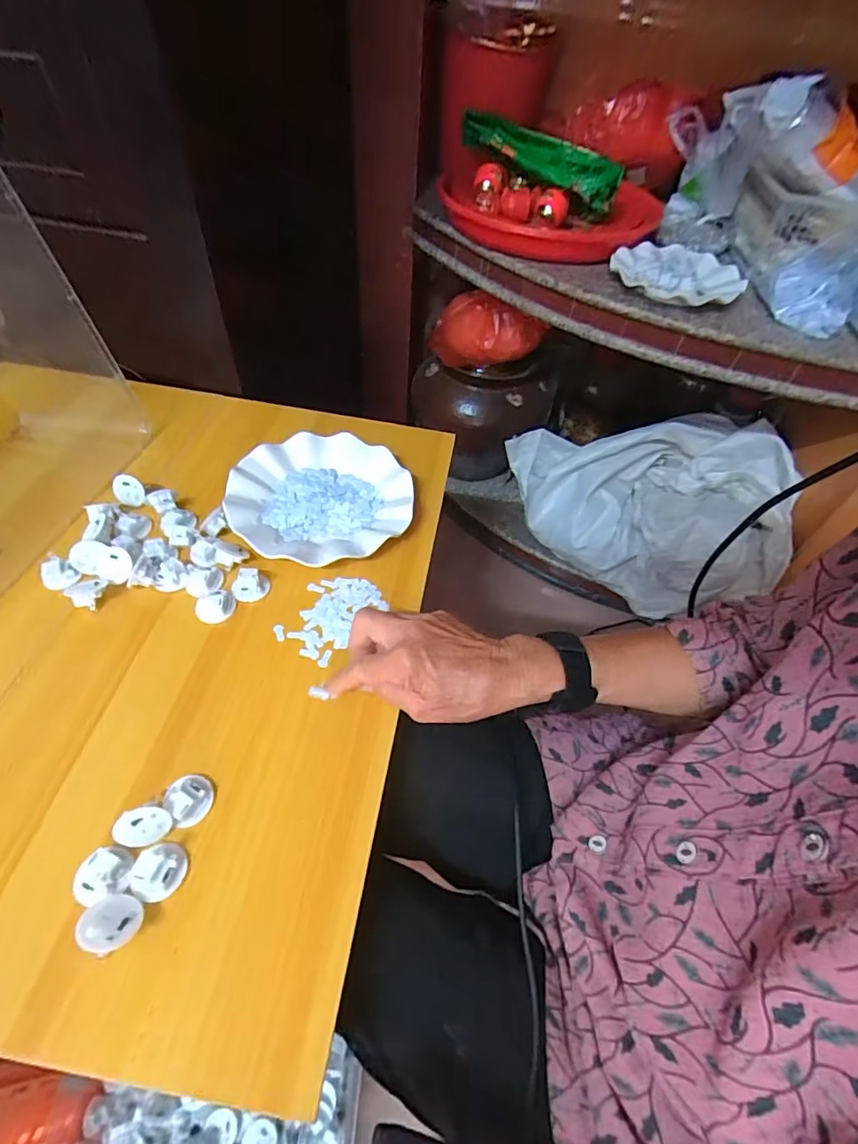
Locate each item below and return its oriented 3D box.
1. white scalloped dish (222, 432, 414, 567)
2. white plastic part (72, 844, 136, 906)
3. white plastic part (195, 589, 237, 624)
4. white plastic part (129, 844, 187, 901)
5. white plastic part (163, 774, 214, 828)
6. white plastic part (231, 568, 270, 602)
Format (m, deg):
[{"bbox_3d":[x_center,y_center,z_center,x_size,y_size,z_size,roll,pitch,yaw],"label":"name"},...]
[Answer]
[{"bbox_3d":[-0.114,-0.081,0.537,0.177,0.025,0.172,3,52,-3],"label":"white scalloped dish"},{"bbox_3d":[-0.204,0.188,0.321,0.031,0.009,0.030,3,52,-3],"label":"white plastic part"},{"bbox_3d":[-0.189,0.028,0.453,0.033,0.013,0.029,-24,58,-22],"label":"white plastic part"},{"bbox_3d":[-0.171,0.189,0.325,0.028,0.014,0.032,8,52,1],"label":"white plastic part"},{"bbox_3d":[-0.164,0.154,0.351,0.028,0.014,0.031,-29,60,-25],"label":"white plastic part"},{"bbox_3d":[-0.162,0.012,0.466,0.031,0.015,0.027,0,52,-5],"label":"white plastic part"}]

